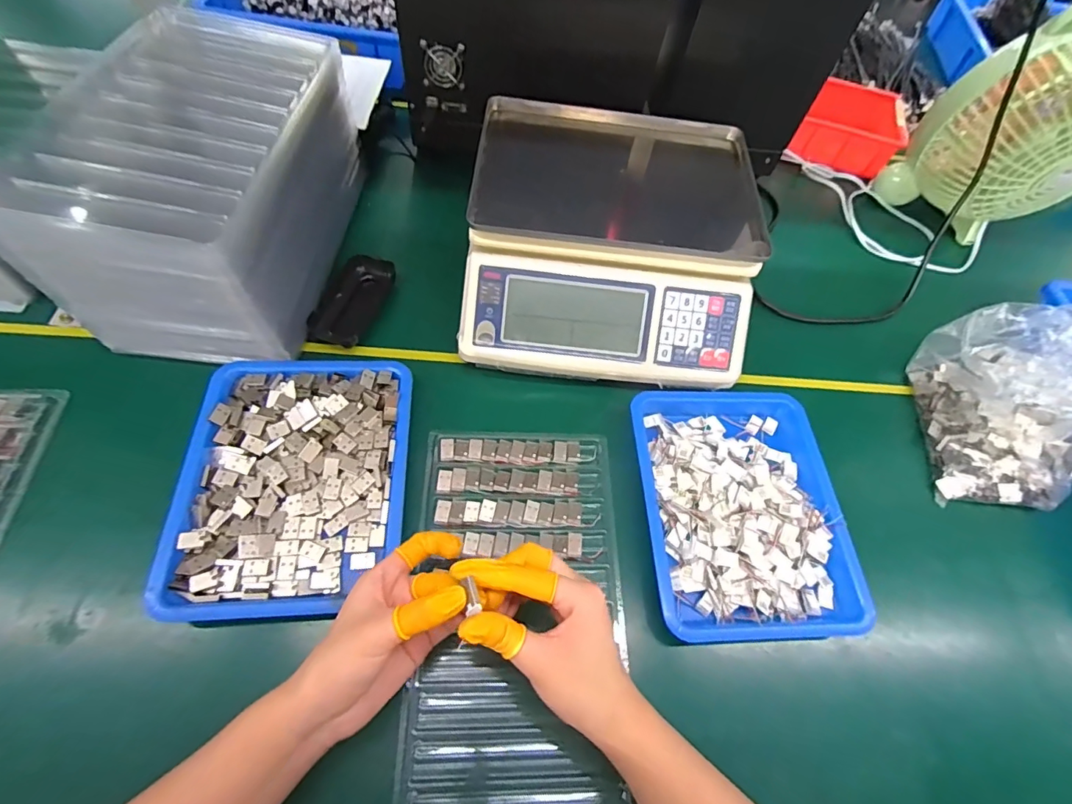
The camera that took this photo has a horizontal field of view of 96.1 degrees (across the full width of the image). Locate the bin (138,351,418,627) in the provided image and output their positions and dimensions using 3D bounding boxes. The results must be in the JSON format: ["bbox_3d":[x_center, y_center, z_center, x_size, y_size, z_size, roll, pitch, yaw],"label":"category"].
[{"bbox_3d":[-0.195,0.059,0.400,0.168,0.031,0.218,0,61,-6],"label":"bin"}]

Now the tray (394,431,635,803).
[{"bbox_3d":[-0.011,0.162,0.384,0.164,0.023,0.296,1,60,-3],"label":"tray"}]

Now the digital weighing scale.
[{"bbox_3d":[0.077,-0.169,0.506,0.273,0.118,0.291,7,60,-2],"label":"digital weighing scale"}]

